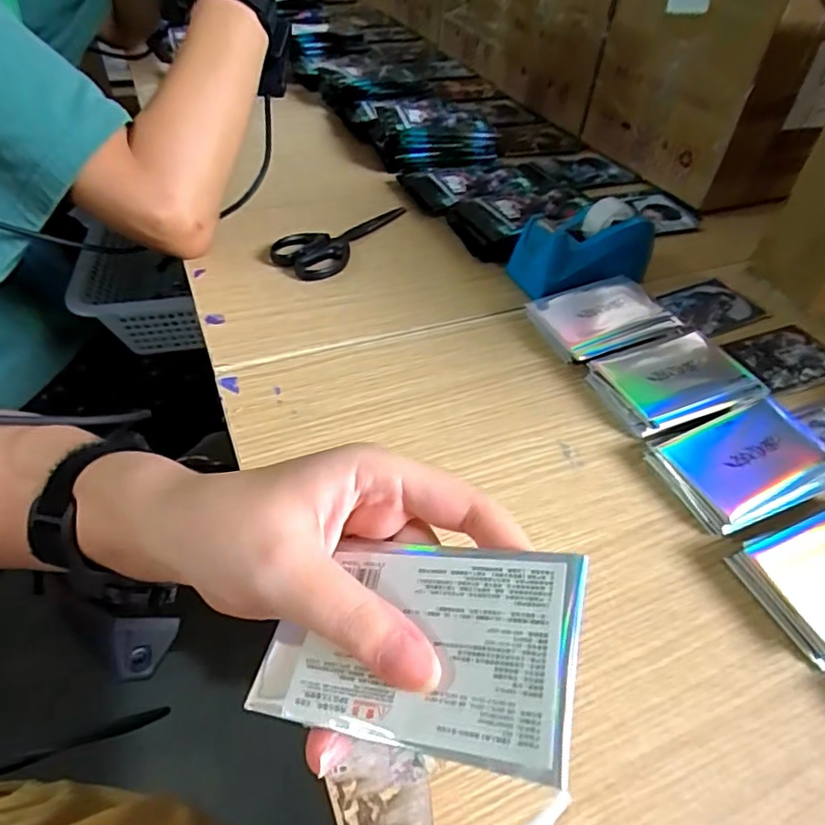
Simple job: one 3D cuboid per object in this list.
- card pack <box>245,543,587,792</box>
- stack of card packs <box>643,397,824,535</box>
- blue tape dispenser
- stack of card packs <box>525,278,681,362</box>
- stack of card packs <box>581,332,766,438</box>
[{"bbox_3d":[0.000,0.066,0.170,0.093,0.004,0.057,-2,50,26],"label":"card pack"},{"bbox_3d":[0.199,0.030,0.345,0.093,0.023,0.068,-13,49,-17],"label":"stack of card packs"},{"bbox_3d":[0.137,-0.131,0.464,0.112,0.058,0.059,-12,49,-17],"label":"blue tape dispenser"},{"bbox_3d":[0.147,-0.071,0.436,0.100,0.021,0.067,-16,50,-20],"label":"stack of card packs"},{"bbox_3d":[0.176,-0.020,0.390,0.093,0.022,0.071,-15,50,-19],"label":"stack of card packs"}]

